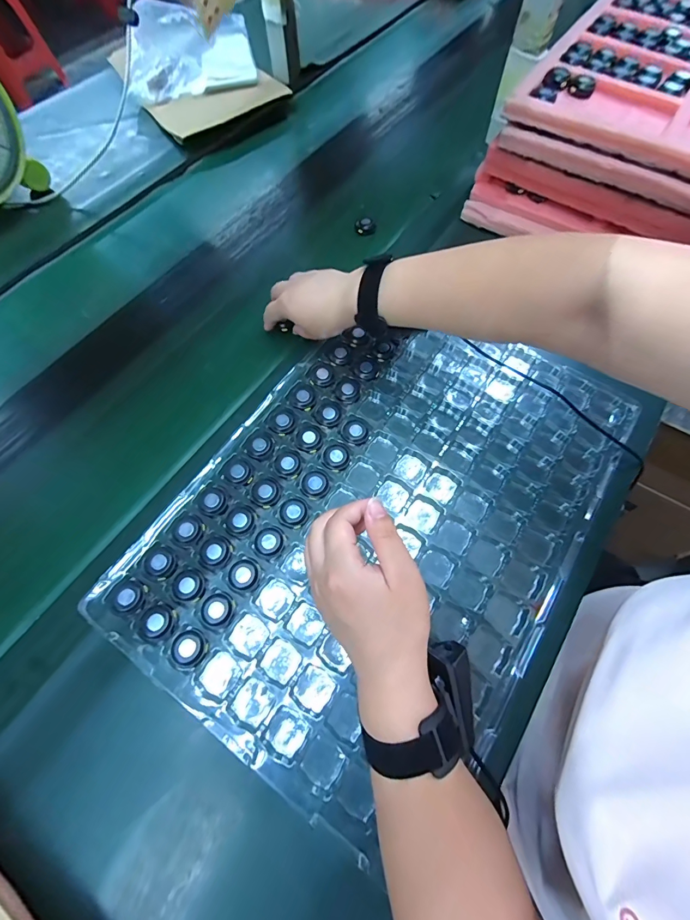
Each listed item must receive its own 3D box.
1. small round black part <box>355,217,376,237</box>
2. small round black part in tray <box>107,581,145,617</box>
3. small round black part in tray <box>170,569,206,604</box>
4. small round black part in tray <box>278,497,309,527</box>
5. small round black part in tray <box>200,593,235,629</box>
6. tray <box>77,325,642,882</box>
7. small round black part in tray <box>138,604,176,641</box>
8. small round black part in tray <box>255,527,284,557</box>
[{"bbox_3d":[0.030,-0.345,0.560,0.031,0.017,0.019,3,65,3],"label":"small round black part"},{"bbox_3d":[-0.195,0.124,0.339,0.027,0.005,0.029,0,65,0],"label":"small round black part in tray"},{"bbox_3d":[-0.145,0.117,0.351,0.029,0.004,0.029,0,65,0],"label":"small round black part in tray"},{"bbox_3d":[-0.052,0.053,0.383,0.029,0.004,0.028,0,65,0],"label":"small round black part in tray"},{"bbox_3d":[-0.116,0.137,0.347,0.028,0.005,0.029,0,65,0],"label":"small round black part in tray"},{"bbox_3d":[0.047,0.041,0.394,0.354,0.025,0.498,31,69,13],"label":"tray"},{"bbox_3d":[-0.165,0.143,0.333,0.029,0.004,0.028,0,65,0],"label":"small round black part in tray"},{"bbox_3d":[-0.074,0.079,0.369,0.027,0.004,0.027,0,65,0],"label":"small round black part in tray"}]

